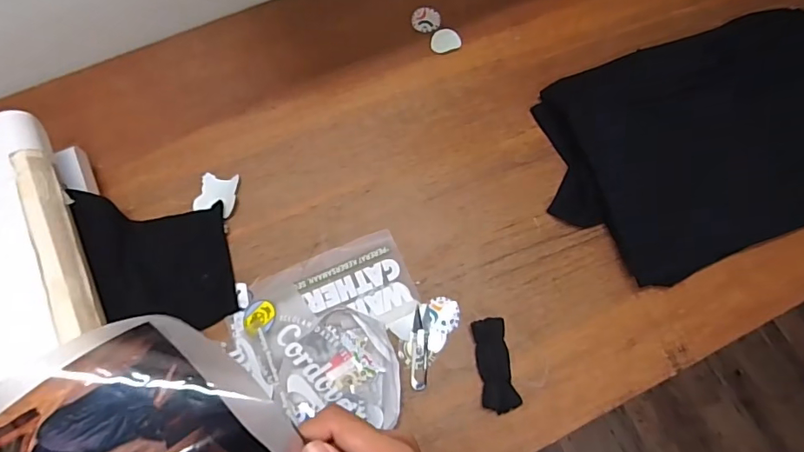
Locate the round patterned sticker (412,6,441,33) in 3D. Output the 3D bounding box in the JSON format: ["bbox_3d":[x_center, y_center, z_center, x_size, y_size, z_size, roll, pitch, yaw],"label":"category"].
[{"bbox_3d":[0.045,-0.393,0.932,0.052,0.006,0.060,-11,72,-3],"label":"round patterned sticker"}]

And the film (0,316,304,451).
[{"bbox_3d":[-0.118,0.110,0.236,0.110,0.022,0.132,-39,100,-17],"label":"film"}]

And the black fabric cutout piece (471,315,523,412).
[{"bbox_3d":[0.135,0.200,0.715,0.048,0.028,0.127,-6,72,-2],"label":"black fabric cutout piece"}]

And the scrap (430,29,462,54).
[{"bbox_3d":[0.080,-0.344,0.916,0.055,0.004,0.049,-17,72,-5],"label":"scrap"}]

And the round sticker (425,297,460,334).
[{"bbox_3d":[0.063,0.135,0.750,0.050,0.006,0.053,0,71,0],"label":"round sticker"}]

